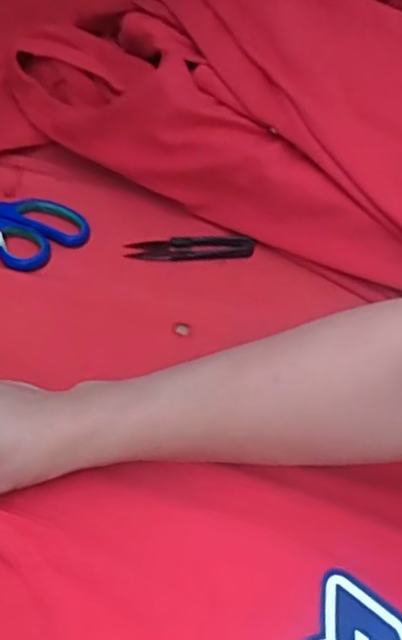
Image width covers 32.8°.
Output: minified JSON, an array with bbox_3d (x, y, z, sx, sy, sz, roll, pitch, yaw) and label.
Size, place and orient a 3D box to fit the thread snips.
[{"bbox_3d":[-0.008,-0.058,0.544,0.100,0.007,0.021,-1,48,-7],"label":"thread snips"}]

